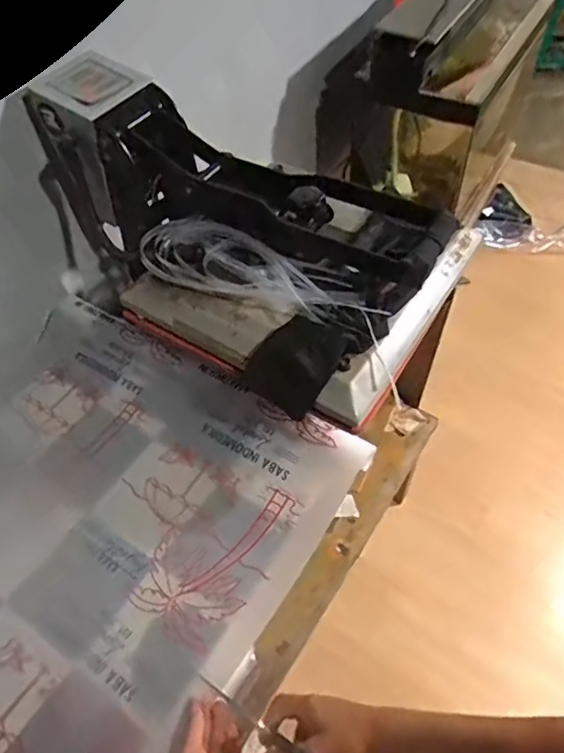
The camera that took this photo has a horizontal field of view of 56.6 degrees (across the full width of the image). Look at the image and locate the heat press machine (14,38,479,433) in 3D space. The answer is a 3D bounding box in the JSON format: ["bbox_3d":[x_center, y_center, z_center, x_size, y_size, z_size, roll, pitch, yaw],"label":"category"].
[{"bbox_3d":[-0.110,-0.178,0.755,0.641,0.316,0.261,30,61,23],"label":"heat press machine"}]

